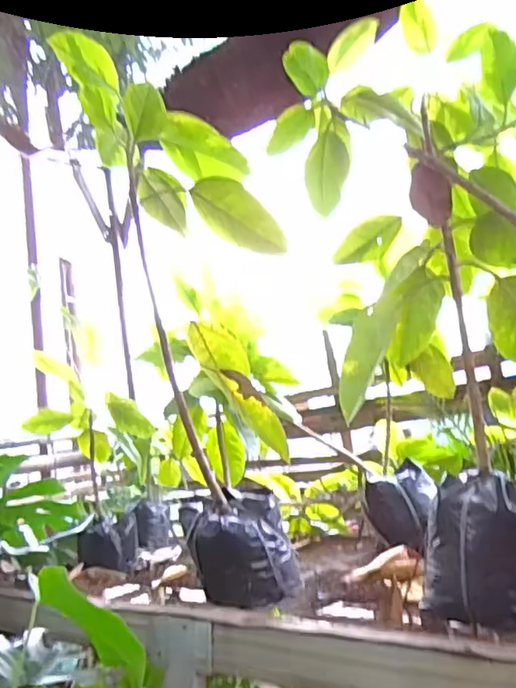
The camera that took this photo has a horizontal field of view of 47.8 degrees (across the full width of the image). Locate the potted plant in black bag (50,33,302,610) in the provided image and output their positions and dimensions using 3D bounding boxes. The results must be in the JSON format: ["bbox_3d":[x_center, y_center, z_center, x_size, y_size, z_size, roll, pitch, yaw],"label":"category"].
[{"bbox_3d":[-0.082,0.028,0.987,0.289,0.867,0.244,-7,10,8],"label":"potted plant in black bag"}]

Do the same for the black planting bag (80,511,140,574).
[{"bbox_3d":[-0.394,0.529,1.538,0.147,0.128,0.115,-3,-12,-13],"label":"black planting bag"}]

